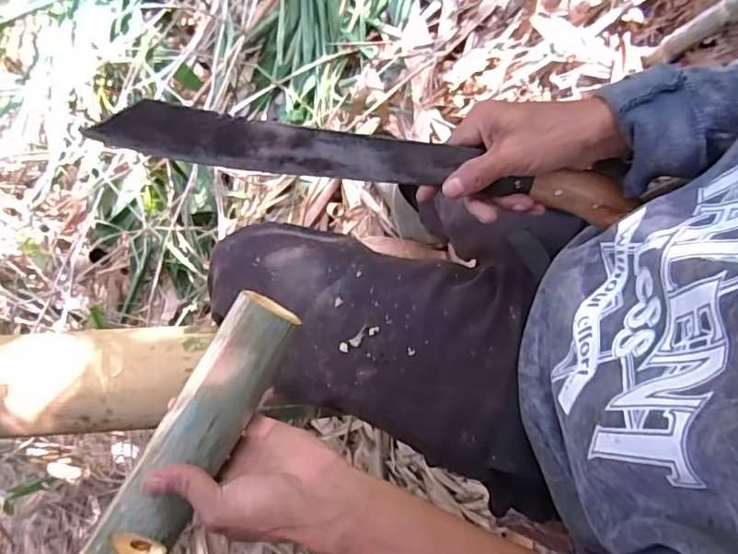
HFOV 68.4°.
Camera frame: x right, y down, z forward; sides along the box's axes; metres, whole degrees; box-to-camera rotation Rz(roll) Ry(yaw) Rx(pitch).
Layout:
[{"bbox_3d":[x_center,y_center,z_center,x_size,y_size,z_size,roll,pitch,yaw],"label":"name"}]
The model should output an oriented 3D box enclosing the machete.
[{"bbox_3d":[0.000,-0.089,0.414,0.397,0.030,0.033,8,79,-3],"label":"machete"}]

